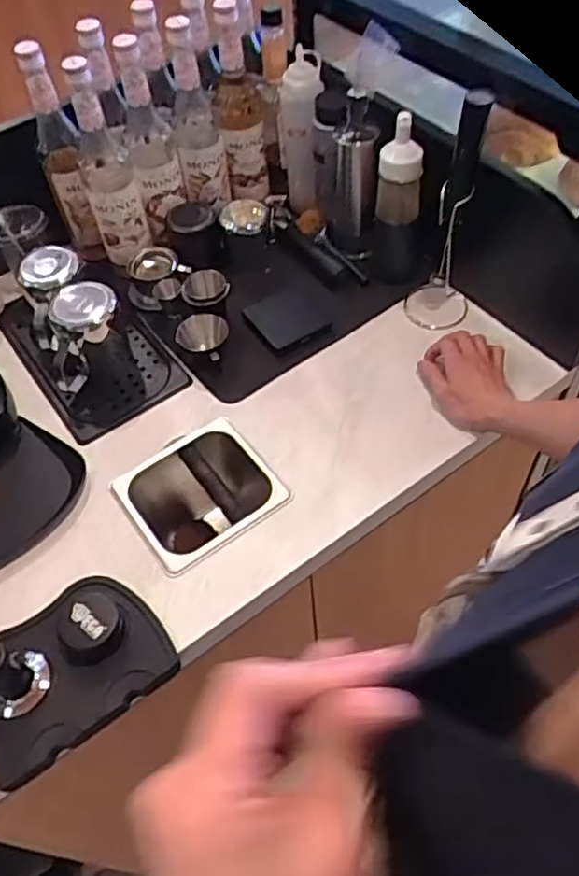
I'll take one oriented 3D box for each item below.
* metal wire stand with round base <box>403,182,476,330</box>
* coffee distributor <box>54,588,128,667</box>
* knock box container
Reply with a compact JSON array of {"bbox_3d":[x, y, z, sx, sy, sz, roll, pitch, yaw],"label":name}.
[{"bbox_3d":[0.201,-0.237,0.884,0.082,0.197,0.064,5,54,8],"label":"metal wire stand with round base"},{"bbox_3d":[-0.206,0.196,0.695,0.063,0.034,0.069,-2,54,3],"label":"coffee distributor"},{"bbox_3d":[-0.101,0.098,0.866,0.179,0.151,0.171,-31,57,-17],"label":"knock box container"}]

